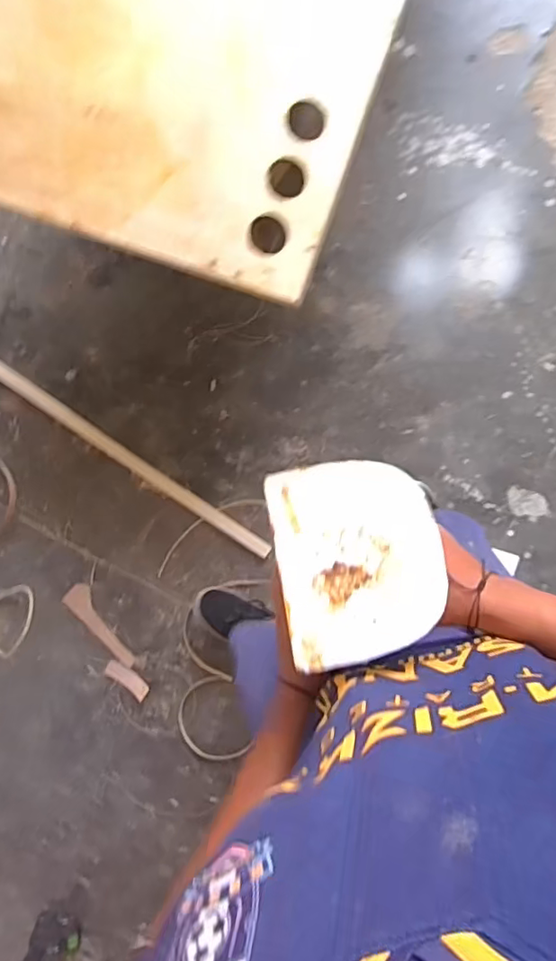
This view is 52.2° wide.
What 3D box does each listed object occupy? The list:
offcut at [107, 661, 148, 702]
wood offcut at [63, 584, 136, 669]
[{"bbox_3d":[-0.391,0.517,1.476,0.126,0.016,0.055,34,99,5],"label":"offcut"},{"bbox_3d":[-0.461,0.382,1.465,0.069,0.024,0.246,-33,89,10],"label":"wood offcut"}]

